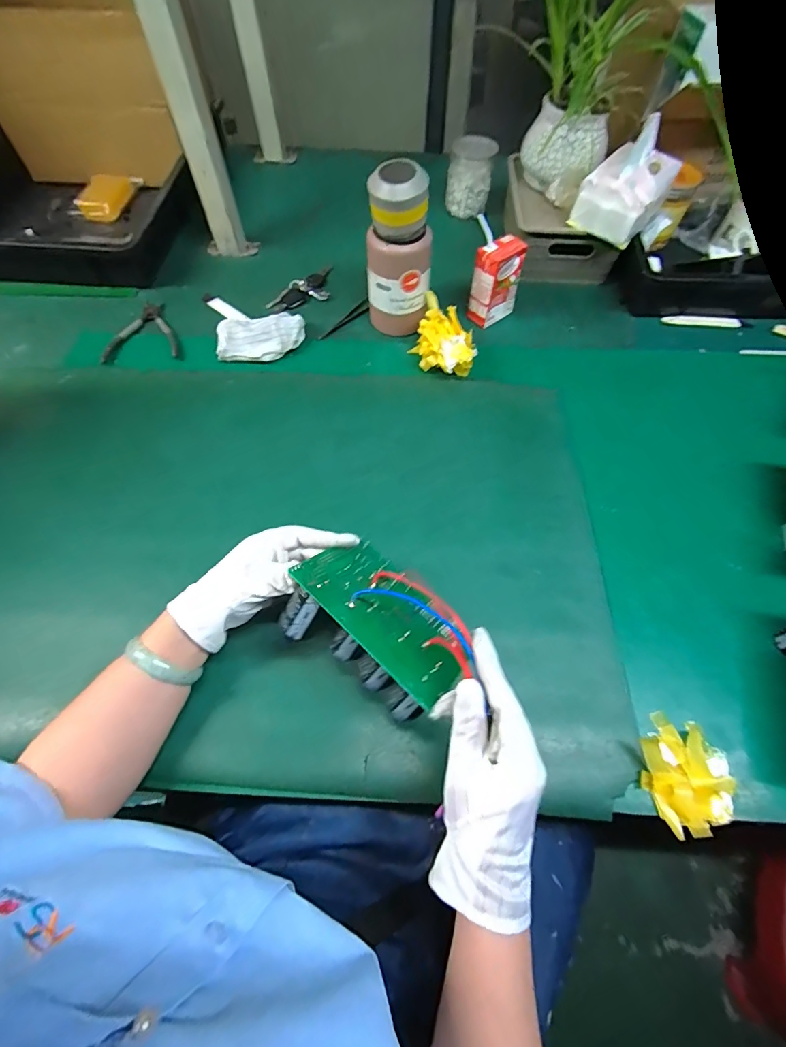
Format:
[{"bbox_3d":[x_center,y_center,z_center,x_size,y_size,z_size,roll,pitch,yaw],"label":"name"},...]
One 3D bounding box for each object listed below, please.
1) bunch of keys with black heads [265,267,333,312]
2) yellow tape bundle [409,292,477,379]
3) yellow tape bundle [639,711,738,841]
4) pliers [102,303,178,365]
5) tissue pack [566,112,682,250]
[{"bbox_3d":[-0.144,-0.391,0.734,0.141,0.012,0.060,-40,69,-19],"label":"bunch of keys with black heads"},{"bbox_3d":[0.074,-0.266,0.637,0.092,0.056,0.111,10,62,5],"label":"yellow tape bundle"},{"bbox_3d":[0.262,0.224,0.392,0.072,0.020,0.093,3,62,2],"label":"yellow tape bundle"},{"bbox_3d":[-0.382,-0.300,0.675,0.107,0.010,0.134,-8,62,-4],"label":"pliers"},{"bbox_3d":[0.343,-0.498,0.635,0.105,0.106,0.130,32,66,16],"label":"tissue pack"}]

